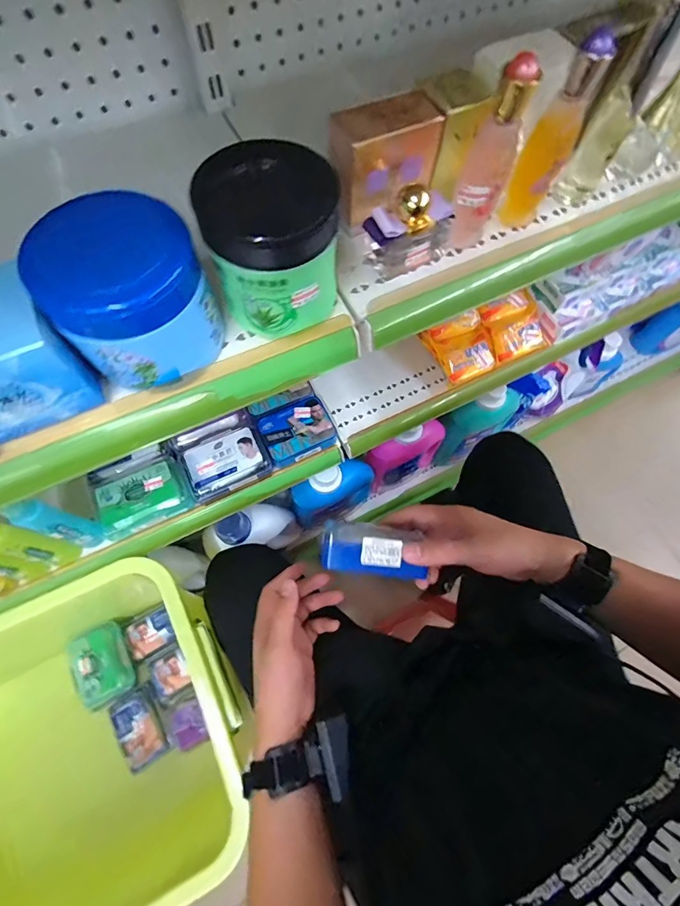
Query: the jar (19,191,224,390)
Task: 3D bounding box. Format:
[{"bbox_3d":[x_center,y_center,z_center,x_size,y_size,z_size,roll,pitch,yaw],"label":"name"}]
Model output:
[{"bbox_3d":[-0.139,-0.107,0.272,0.094,0.082,0.090,1,69,-2],"label":"jar"}]

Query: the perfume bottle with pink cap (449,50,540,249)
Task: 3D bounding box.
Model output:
[{"bbox_3d":[0.114,-0.222,0.311,0.035,0.128,0.029,25,70,7],"label":"perfume bottle with pink cap"}]

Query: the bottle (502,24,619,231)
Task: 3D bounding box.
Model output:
[{"bbox_3d":[0.174,-0.257,0.327,0.036,0.130,0.029,25,70,7],"label":"bottle"}]

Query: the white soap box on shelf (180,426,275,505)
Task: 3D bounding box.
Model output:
[{"bbox_3d":[-0.158,0.010,0.551,0.108,0.031,0.081,-25,72,-11],"label":"white soap box on shelf"}]

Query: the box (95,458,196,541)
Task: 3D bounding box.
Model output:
[{"bbox_3d":[-0.261,0.062,0.525,0.114,0.033,0.071,-28,72,-12],"label":"box"}]

